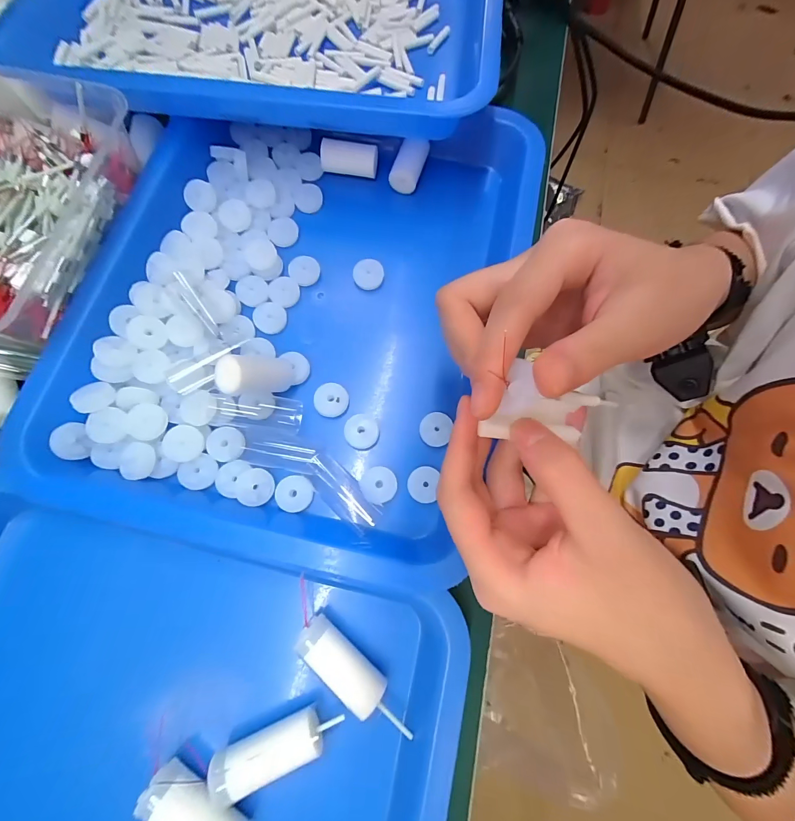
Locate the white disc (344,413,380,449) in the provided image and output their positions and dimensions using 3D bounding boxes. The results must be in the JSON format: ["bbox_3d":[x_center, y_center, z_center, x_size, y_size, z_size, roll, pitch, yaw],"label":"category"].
[{"bbox_3d":[-0.022,0.012,0.217,0.021,0.004,0.020,1,74,-2],"label":"white disc"}]

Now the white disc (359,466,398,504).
[{"bbox_3d":[-0.011,0.043,0.212,0.022,0.004,0.021,1,74,-2],"label":"white disc"}]

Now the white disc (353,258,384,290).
[{"bbox_3d":[-0.020,-0.096,0.252,0.020,0.006,0.021,1,74,-2],"label":"white disc"}]

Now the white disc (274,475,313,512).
[{"bbox_3d":[-0.060,0.048,0.209,0.021,0.004,0.020,1,74,-2],"label":"white disc"}]

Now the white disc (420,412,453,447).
[{"bbox_3d":[0.023,0.011,0.222,0.018,0.005,0.020,17,74,3],"label":"white disc"}]

